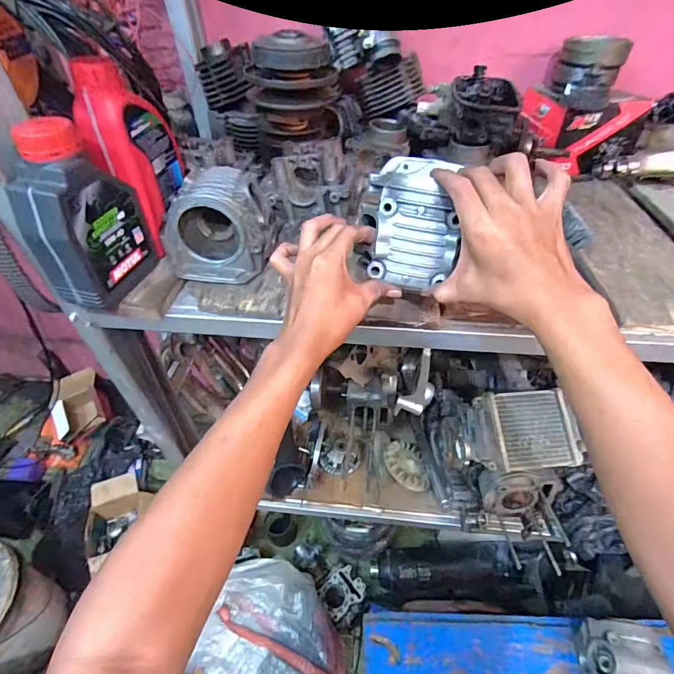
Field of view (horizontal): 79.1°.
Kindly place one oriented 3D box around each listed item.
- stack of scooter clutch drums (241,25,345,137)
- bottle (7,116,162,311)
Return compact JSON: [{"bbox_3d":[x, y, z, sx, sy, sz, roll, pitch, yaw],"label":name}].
[{"bbox_3d":[-0.065,-0.401,0.663,0.149,0.149,0.126,-4,46,-2],"label":"stack of scooter clutch drums"},{"bbox_3d":[-0.287,-0.134,0.453,0.070,0.187,0.116,10,48,12],"label":"bottle"}]

